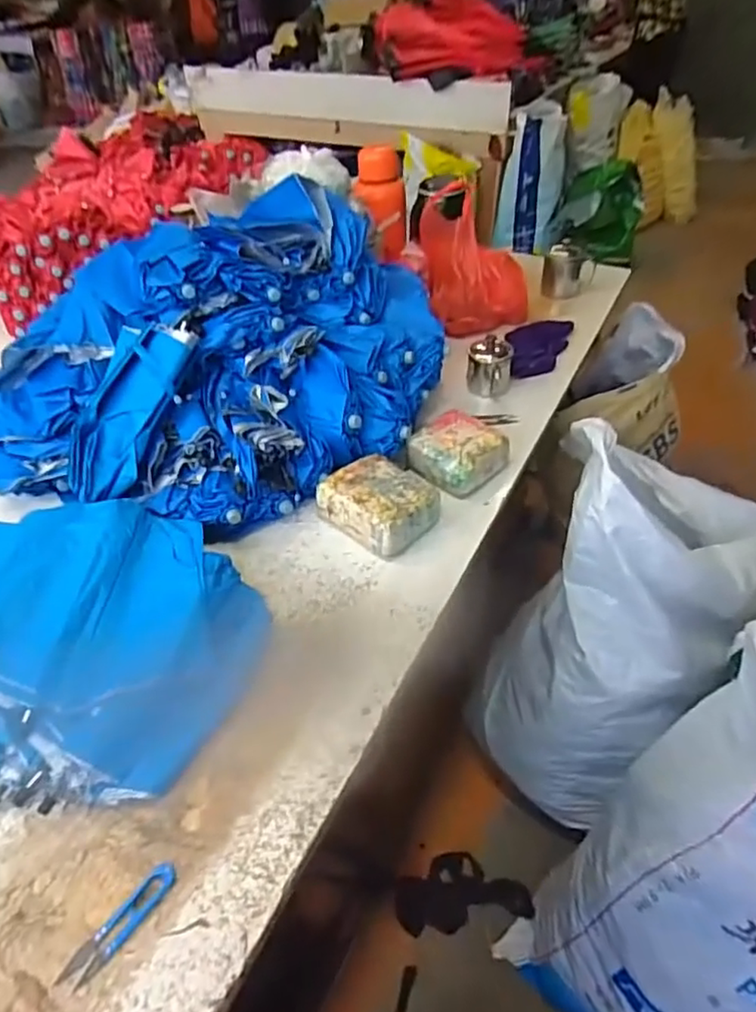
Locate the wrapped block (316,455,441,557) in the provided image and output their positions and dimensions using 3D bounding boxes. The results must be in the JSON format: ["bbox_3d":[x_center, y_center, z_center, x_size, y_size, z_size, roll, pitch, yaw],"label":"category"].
[{"bbox_3d":[0.003,-0.005,0.893,0.158,0.061,0.131,31,54,29],"label":"wrapped block"}]

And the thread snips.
[{"bbox_3d":[-0.232,0.378,0.547,0.028,0.007,0.114,28,52,27],"label":"thread snips"}]

